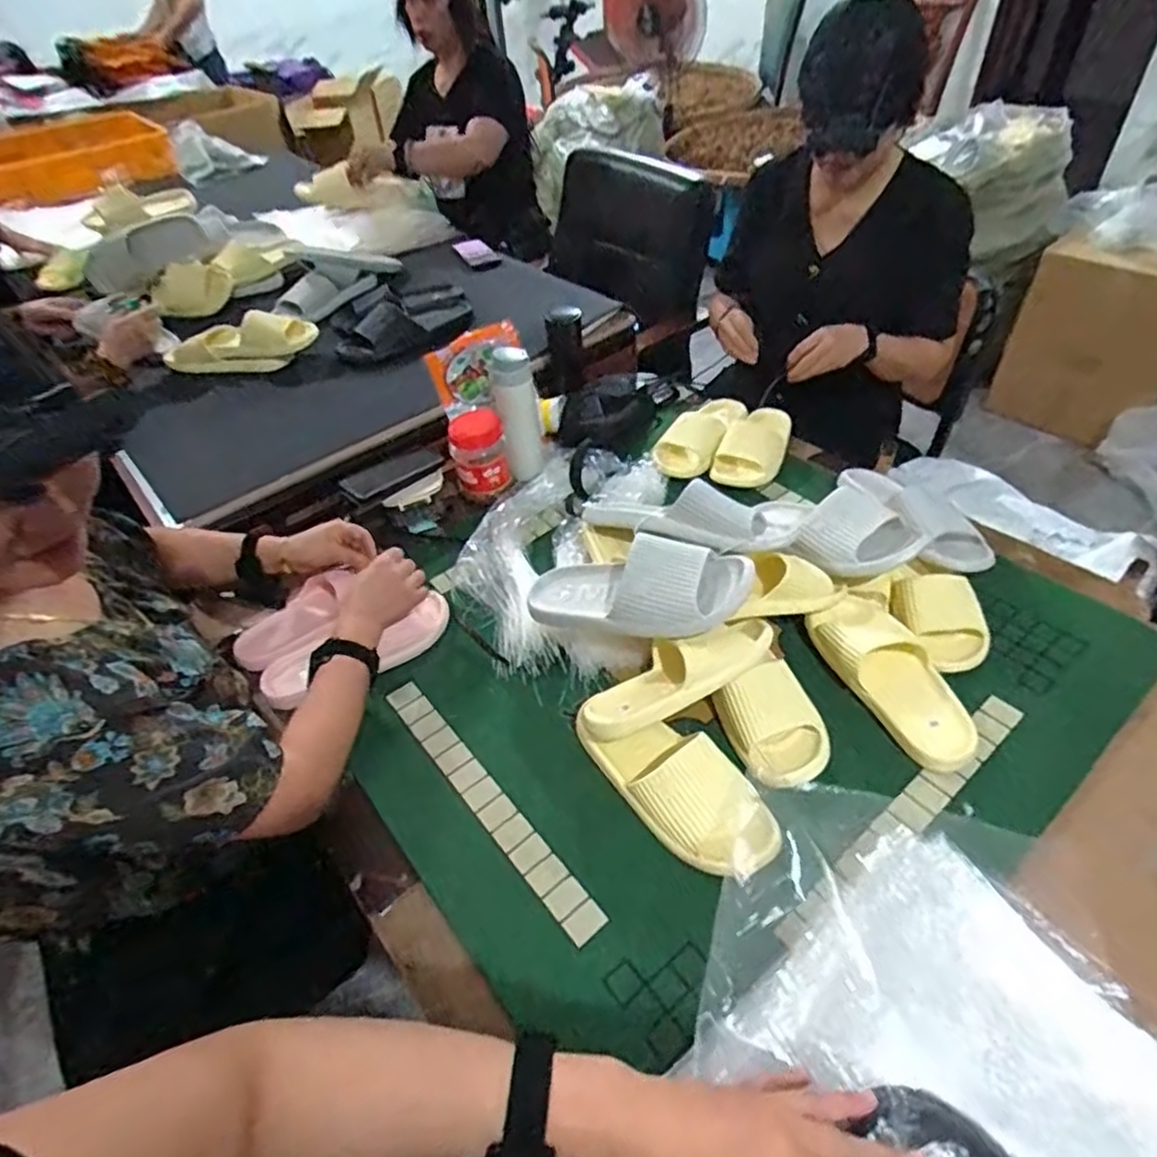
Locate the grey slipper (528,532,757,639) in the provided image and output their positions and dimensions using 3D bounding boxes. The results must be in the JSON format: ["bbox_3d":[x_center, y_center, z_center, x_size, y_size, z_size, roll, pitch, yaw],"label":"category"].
[{"bbox_3d":[0.077,0.017,0.859,0.281,0.080,0.123,-3,76,25],"label":"grey slipper"}]

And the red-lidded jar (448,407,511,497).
[{"bbox_3d":[-0.165,-0.211,1.150,0.090,0.104,0.096,-10,46,-4],"label":"red-lidded jar"}]

